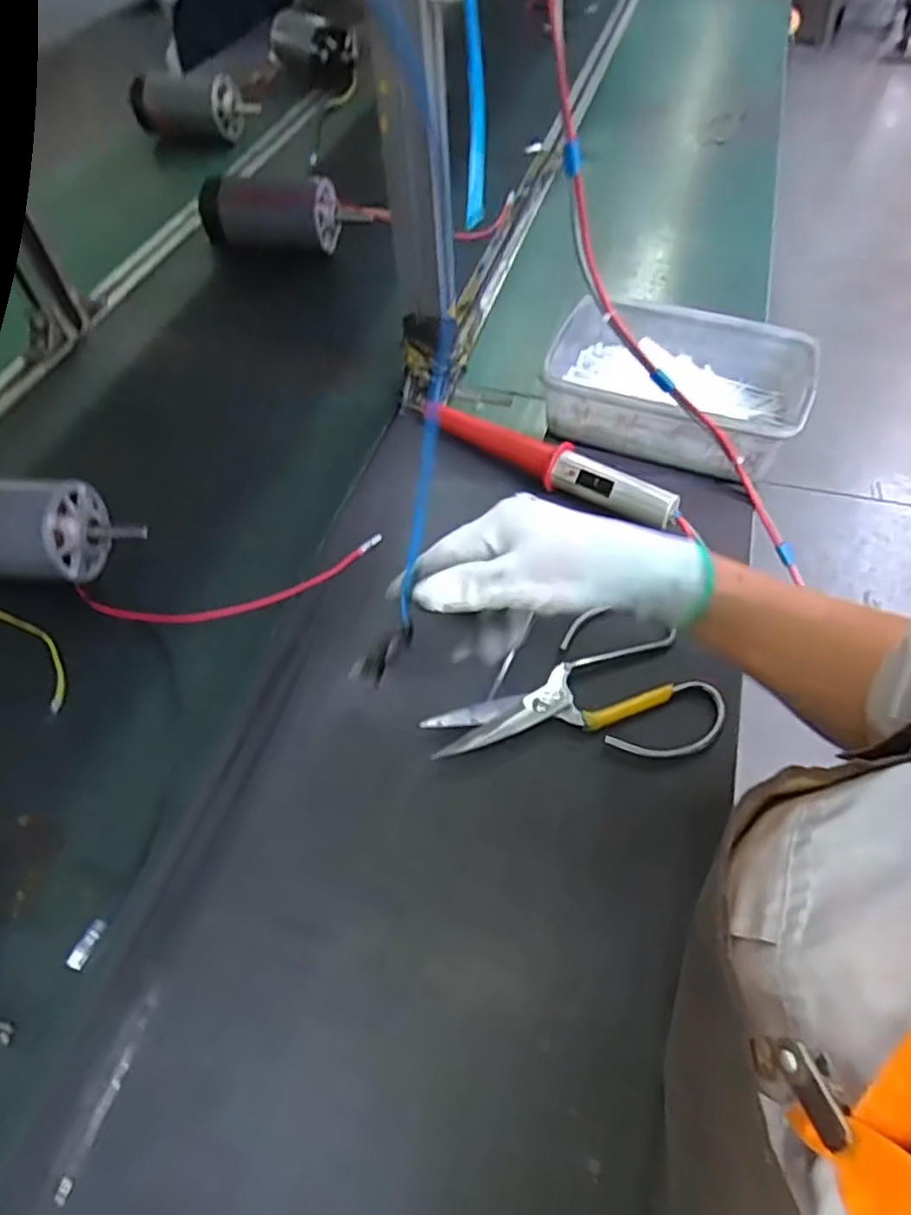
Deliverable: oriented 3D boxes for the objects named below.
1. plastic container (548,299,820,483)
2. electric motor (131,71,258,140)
[{"bbox_3d":[0.192,-0.196,0.622,0.229,0.069,0.159,20,57,17],"label":"plastic container"},{"bbox_3d":[-0.422,-0.798,1.091,0.178,0.086,0.091,16,56,14],"label":"electric motor"}]

